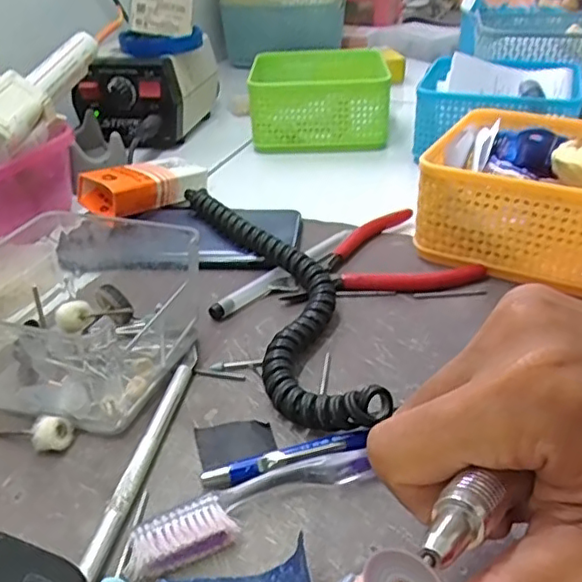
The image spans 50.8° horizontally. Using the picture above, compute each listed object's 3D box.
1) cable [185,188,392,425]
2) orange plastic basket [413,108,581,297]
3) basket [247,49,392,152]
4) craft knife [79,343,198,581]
[{"bbox_3d":[-0.009,-0.007,0.350,0.055,0.029,0.248,-12,34,-14],"label":"cable"},{"bbox_3d":[0.164,-0.066,0.405,0.130,0.064,0.135,16,37,26],"label":"orange plastic basket"},{"bbox_3d":[0.027,-0.193,0.609,0.127,0.058,0.128,-1,33,2],"label":"basket"},{"bbox_3d":[-0.060,0.064,0.266,0.008,0.010,0.131,3,33,9],"label":"craft knife"}]

